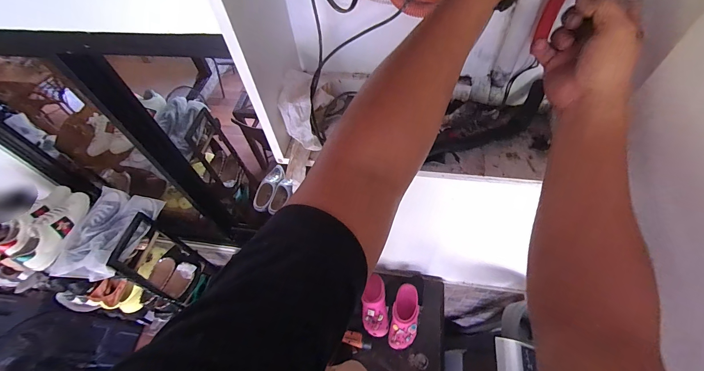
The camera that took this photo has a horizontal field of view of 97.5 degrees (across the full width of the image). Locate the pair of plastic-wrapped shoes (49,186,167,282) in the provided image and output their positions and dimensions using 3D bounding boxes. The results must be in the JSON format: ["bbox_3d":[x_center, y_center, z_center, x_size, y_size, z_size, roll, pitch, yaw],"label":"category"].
[{"bbox_3d":[-0.859,0.168,1.097,0.185,0.127,0.343,7,57,9],"label":"pair of plastic-wrapped shoes"}]

